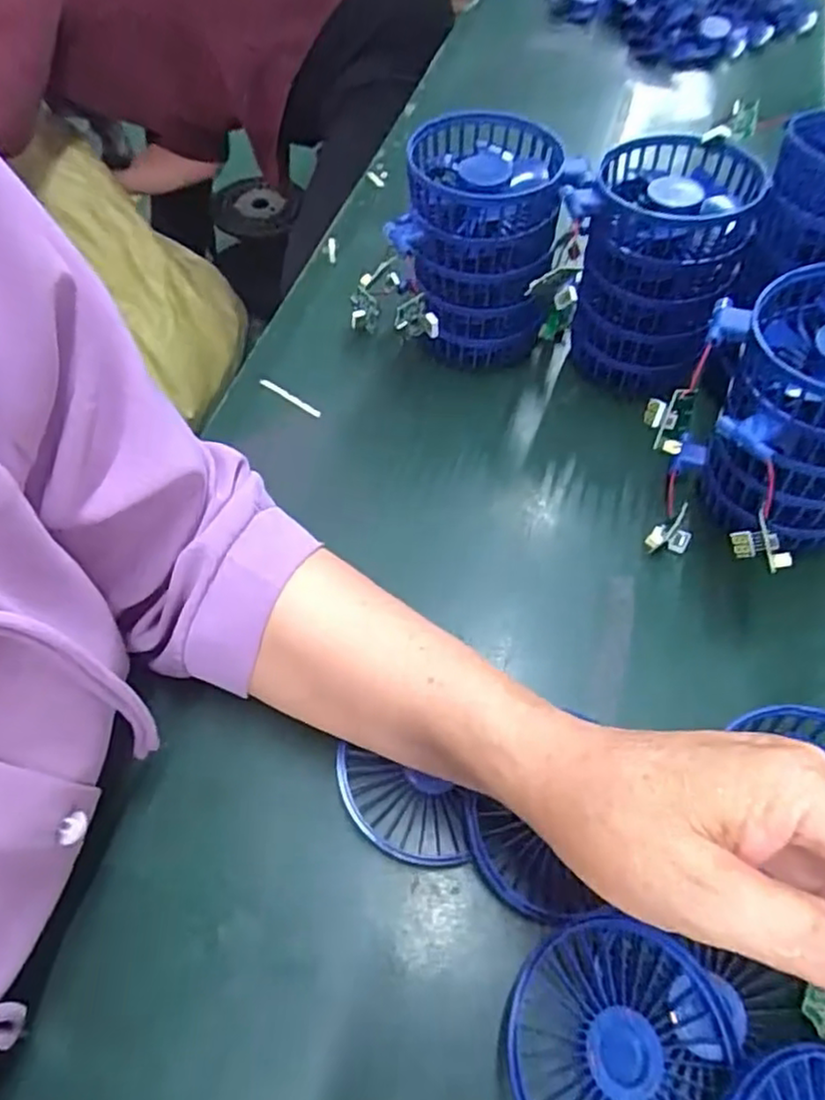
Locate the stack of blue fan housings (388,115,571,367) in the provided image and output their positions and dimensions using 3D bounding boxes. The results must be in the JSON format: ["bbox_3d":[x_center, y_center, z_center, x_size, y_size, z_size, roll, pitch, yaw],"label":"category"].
[{"bbox_3d":[0.039,-0.190,0.445,0.096,0.126,0.100,6,58,3],"label":"stack of blue fan housings"}]

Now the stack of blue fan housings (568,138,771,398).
[{"bbox_3d":[0.148,-0.174,0.431,0.091,0.124,0.091,14,59,8],"label":"stack of blue fan housings"}]

